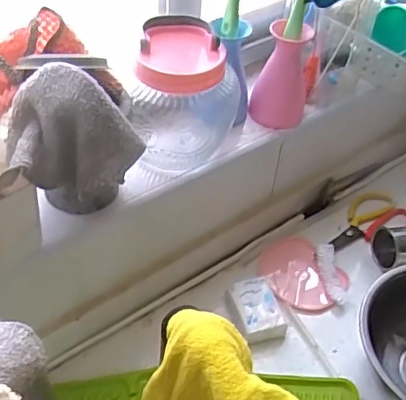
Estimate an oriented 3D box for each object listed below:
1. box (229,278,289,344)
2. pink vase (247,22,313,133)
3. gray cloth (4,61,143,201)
[{"bbox_3d":[0.064,0.130,0.667,0.054,0.026,0.078,-8,45,-12],"label":"box"},{"bbox_3d":[0.095,-0.147,0.665,0.063,0.111,0.053,10,44,5],"label":"pink vase"},{"bbox_3d":[-0.105,-0.057,0.461,0.106,0.088,0.057,-17,48,-21],"label":"gray cloth"}]

